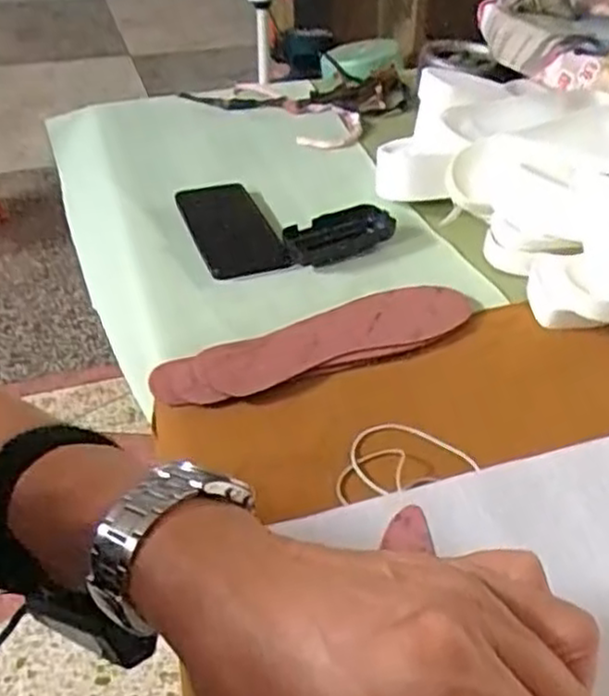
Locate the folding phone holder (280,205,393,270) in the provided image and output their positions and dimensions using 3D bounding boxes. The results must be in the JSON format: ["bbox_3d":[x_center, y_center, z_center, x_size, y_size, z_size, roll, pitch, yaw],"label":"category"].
[{"bbox_3d":[0.038,-0.112,0.726,0.112,0.024,0.050,-17,42,-19],"label":"folding phone holder"}]

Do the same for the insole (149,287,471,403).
[{"bbox_3d":[0.013,-0.006,0.602,0.271,0.013,0.073,-17,42,-18],"label":"insole"}]

